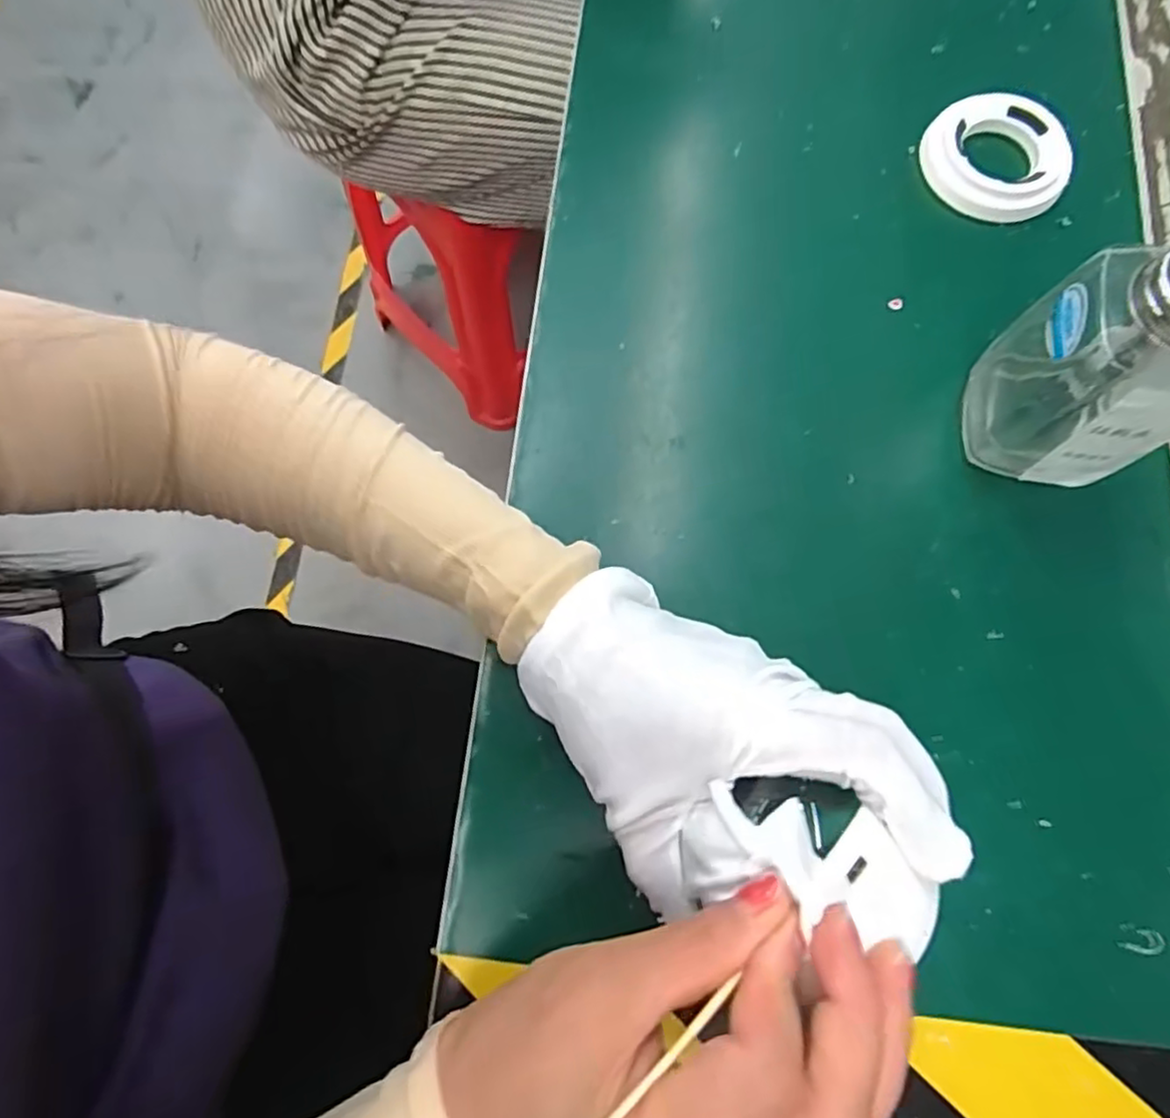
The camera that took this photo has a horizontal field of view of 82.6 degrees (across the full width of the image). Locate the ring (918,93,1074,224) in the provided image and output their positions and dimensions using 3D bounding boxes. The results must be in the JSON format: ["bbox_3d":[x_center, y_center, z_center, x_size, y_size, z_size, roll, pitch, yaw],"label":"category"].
[{"bbox_3d":[0.210,-0.207,0.343,0.070,0.014,0.070,0,75,0],"label":"ring"}]

